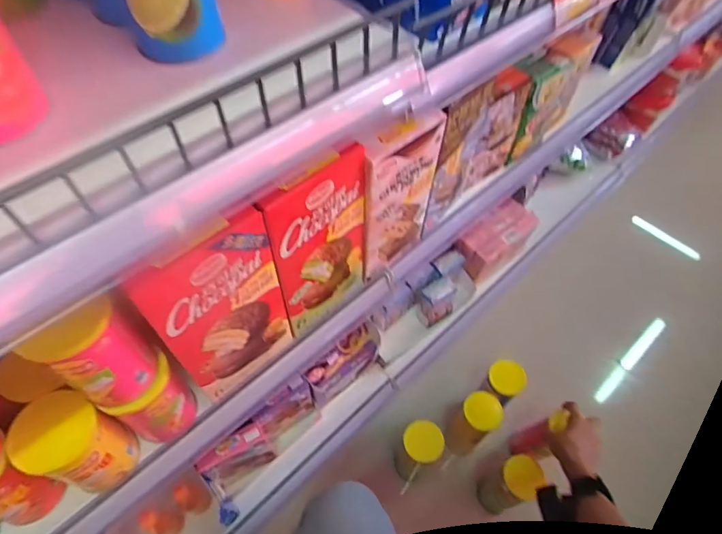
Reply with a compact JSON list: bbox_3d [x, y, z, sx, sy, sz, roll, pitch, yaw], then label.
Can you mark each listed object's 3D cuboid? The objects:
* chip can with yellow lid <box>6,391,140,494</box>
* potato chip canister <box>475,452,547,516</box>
[{"bbox_3d":[-0.270,0.169,0.438,0.066,0.121,0.064,1,56,-2],"label":"chip can with yellow lid"},{"bbox_3d":[0.270,0.412,0.859,0.065,0.215,0.060,1,56,-2],"label":"potato chip canister"}]

